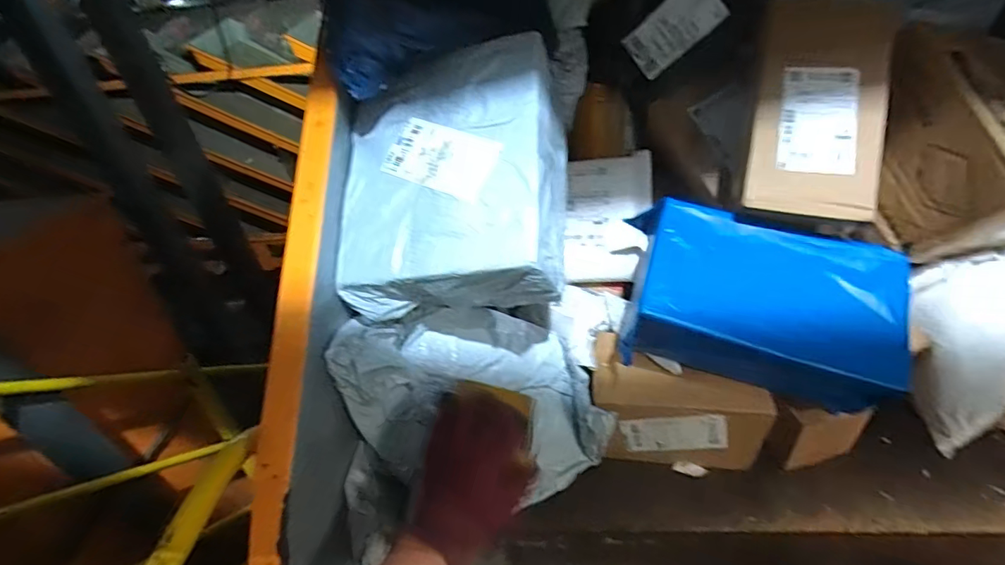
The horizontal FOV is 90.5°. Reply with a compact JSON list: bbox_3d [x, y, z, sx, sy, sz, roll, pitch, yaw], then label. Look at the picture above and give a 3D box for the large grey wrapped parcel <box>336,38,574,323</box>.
[{"bbox_3d":[-0.052,-0.115,0.585,0.247,0.100,0.287,-9,71,10],"label":"large grey wrapped parcel"}]

